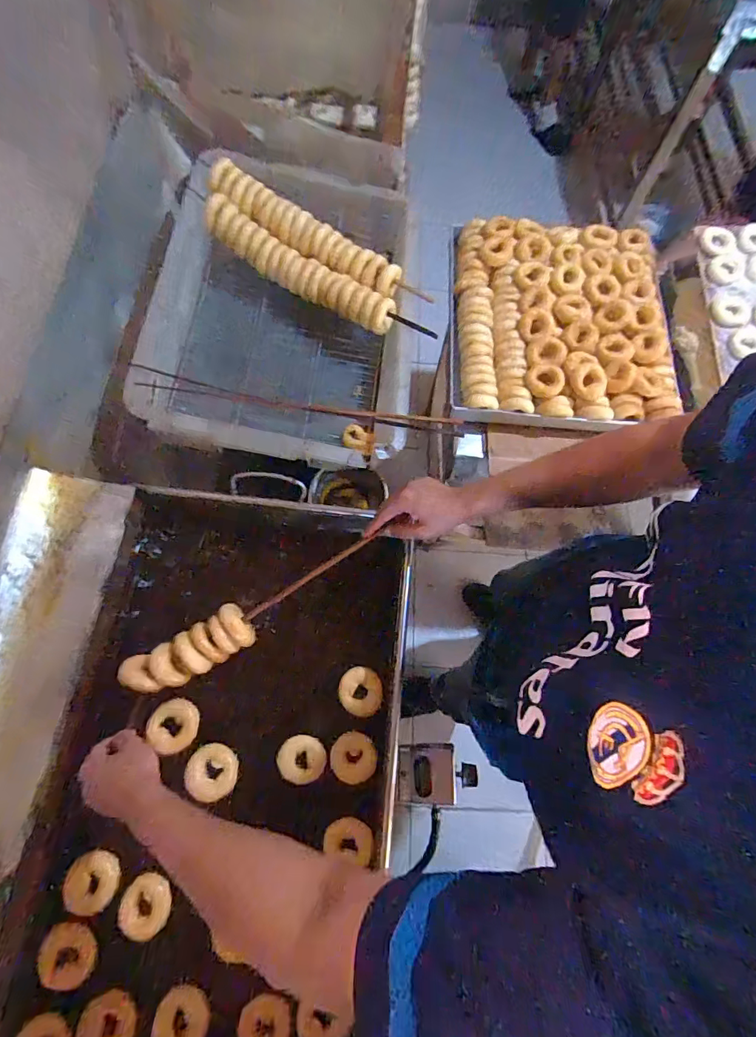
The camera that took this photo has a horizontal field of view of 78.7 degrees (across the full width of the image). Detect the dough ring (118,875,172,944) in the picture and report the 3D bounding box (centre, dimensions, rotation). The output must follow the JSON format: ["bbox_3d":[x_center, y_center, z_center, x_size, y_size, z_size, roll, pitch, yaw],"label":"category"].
[{"bbox_3d":[-0.324,0.538,0.638,0.072,0.016,0.069,1,71,-2],"label":"dough ring"}]

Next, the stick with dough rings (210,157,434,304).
[{"bbox_3d":[-0.126,-0.578,0.946,0.513,0.072,0.082,33,73,9],"label":"stick with dough rings"}]

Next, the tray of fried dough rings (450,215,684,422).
[{"bbox_3d":[0.393,-0.446,0.996,0.447,0.059,0.511,6,71,-1],"label":"tray of fried dough rings"}]

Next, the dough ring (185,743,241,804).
[{"bbox_3d":[-0.252,0.384,0.700,0.075,0.016,0.073,1,71,-2],"label":"dough ring"}]

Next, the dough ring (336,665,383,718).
[{"bbox_3d":[-0.029,0.282,0.750,0.070,0.016,0.074,6,71,-1],"label":"dough ring"}]

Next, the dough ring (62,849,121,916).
[{"bbox_3d":[-0.410,0.522,0.662,0.071,0.017,0.073,1,71,-2],"label":"dough ring"}]

